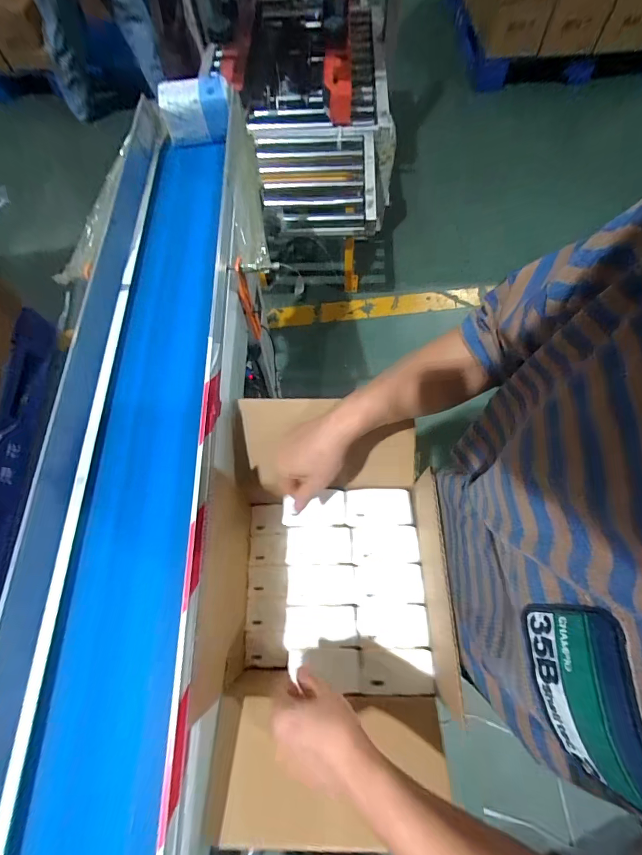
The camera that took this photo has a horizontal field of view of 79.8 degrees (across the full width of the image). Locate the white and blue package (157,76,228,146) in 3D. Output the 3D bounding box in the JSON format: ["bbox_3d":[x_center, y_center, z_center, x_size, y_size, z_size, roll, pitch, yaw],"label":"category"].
[{"bbox_3d":[-0.218,-0.557,0.677,0.121,0.082,0.043,-10,67,-1],"label":"white and blue package"}]

